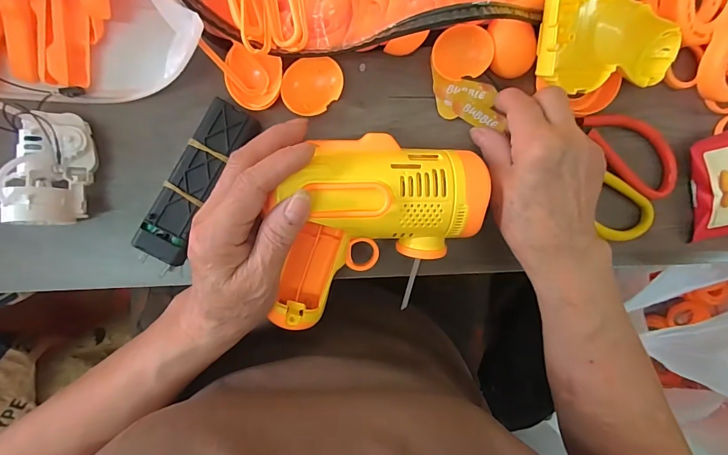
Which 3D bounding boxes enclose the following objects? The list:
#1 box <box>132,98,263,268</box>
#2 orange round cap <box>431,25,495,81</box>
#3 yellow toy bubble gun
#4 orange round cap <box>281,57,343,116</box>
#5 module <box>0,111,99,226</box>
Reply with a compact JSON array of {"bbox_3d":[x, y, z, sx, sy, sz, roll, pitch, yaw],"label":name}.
[{"bbox_3d":[-0.109,-0.030,0.258,0.031,0.020,0.109,29,92,-9],"label":"box"},{"bbox_3d":[0.068,-0.124,0.275,0.041,0.012,0.034,-5,116,-4],"label":"orange round cap"},{"bbox_3d":[0.006,0.004,0.251,0.128,0.050,0.118,-3,96,-7],"label":"yellow toy bubble gun"},{"bbox_3d":[-0.035,-0.096,0.266,0.040,0.012,0.034,-12,97,-6],"label":"orange round cap"},{"bbox_3d":[-0.194,-0.036,0.239,0.039,0.038,0.068,5,95,-8],"label":"module"}]

